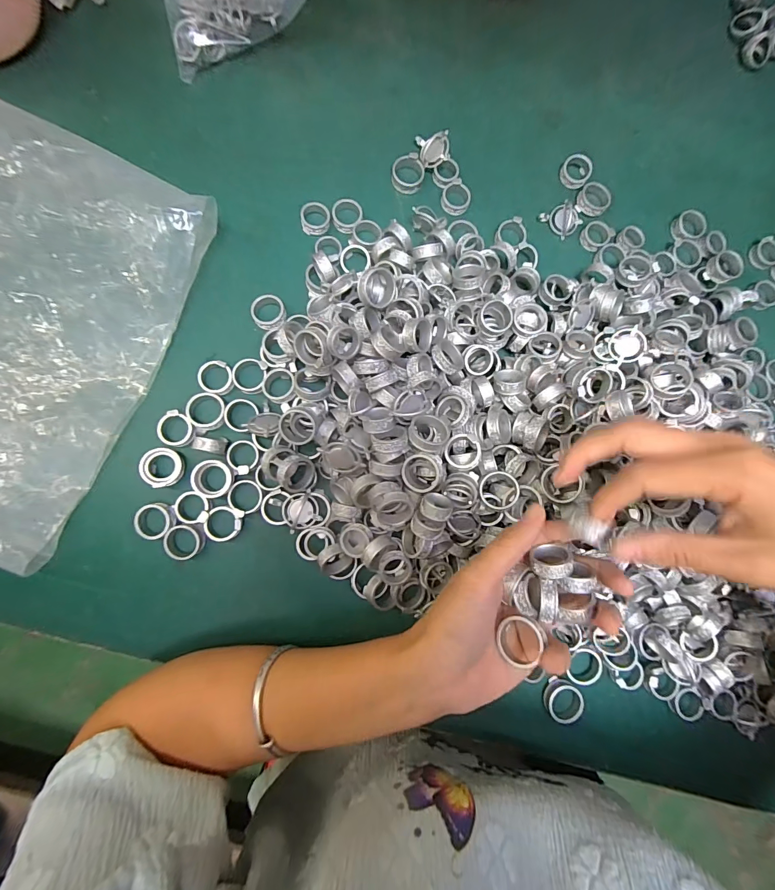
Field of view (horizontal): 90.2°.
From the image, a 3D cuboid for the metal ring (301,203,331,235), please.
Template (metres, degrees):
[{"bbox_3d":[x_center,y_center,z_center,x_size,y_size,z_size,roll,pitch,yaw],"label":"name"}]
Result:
[{"bbox_3d":[-0.059,-0.186,0.318,0.023,0.009,0.023,1,84,-6],"label":"metal ring"}]

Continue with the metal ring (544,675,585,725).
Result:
[{"bbox_3d":[0.134,0.196,0.296,0.028,0.012,0.029,1,84,-6],"label":"metal ring"}]

